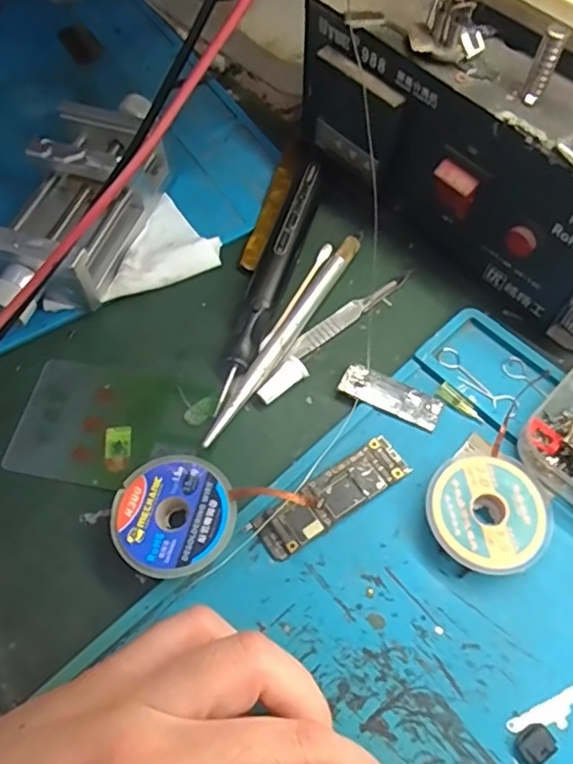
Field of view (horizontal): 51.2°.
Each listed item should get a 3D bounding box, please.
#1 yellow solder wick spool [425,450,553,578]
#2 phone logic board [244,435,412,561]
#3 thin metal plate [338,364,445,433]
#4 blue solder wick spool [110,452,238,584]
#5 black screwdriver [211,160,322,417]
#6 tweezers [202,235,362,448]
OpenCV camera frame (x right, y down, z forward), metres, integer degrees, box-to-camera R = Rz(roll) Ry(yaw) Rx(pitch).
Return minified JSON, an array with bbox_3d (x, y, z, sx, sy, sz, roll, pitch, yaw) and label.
[{"bbox_3d":[0.076,0.050,0.227,0.044,0.012,0.045,-1,61,1],"label":"yellow solder wick spool"},{"bbox_3d":[0.018,0.045,0.235,0.065,0.006,0.019,-32,65,-15],"label":"phone logic board"},{"bbox_3d":[0.045,0.006,0.256,0.043,0.004,0.016,24,64,14],"label":"thin metal plate"},{"bbox_3d":[-0.042,0.051,0.228,0.044,0.012,0.044,-1,61,1],"label":"blue solder wick spool"},{"bbox_3d":[-0.008,-0.047,0.276,0.013,0.019,0.133,15,63,10],"label":"black screwdriver"},{"bbox_3d":[0.001,-0.022,0.270,0.008,0.007,0.126,28,66,16],"label":"tweezers"}]

